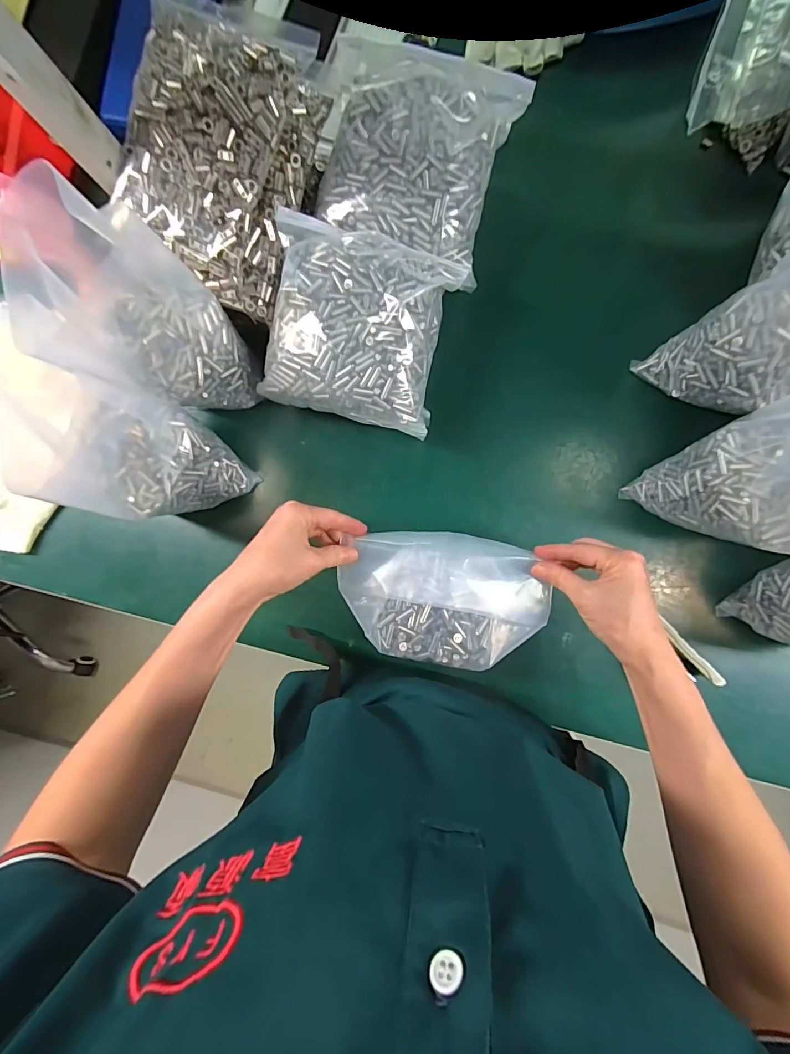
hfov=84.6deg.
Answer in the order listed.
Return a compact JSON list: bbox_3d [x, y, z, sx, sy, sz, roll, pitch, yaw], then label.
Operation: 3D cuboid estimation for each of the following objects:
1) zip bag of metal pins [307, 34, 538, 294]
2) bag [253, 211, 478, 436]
[{"bbox_3d":[0.012,-0.368,0.419,0.187,0.046,0.189,17,91,6],"label":"zip bag of metal pins"},{"bbox_3d":[-0.037,-0.197,0.430,0.175,0.062,0.168,17,90,6],"label":"bag"}]

